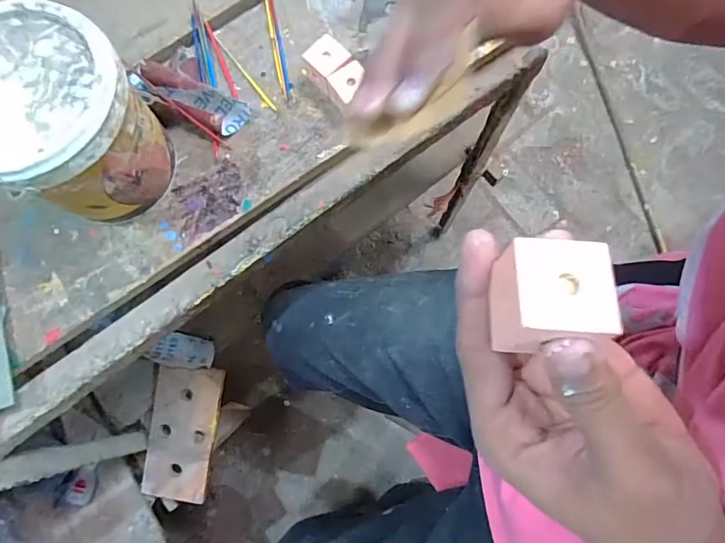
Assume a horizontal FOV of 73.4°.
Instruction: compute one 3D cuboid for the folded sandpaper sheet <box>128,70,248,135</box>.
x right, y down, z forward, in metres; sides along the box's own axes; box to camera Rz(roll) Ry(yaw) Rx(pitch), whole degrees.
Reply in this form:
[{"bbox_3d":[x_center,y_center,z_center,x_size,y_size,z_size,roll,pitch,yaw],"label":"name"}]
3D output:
[{"bbox_3d":[-0.154,-0.152,0.429,0.103,0.030,0.034,18,77,4],"label":"folded sandpaper sheet"}]

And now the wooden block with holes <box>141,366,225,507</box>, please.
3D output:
[{"bbox_3d":[-0.251,0.225,0.679,0.089,0.014,0.182,9,88,-2],"label":"wooden block with holes"}]

